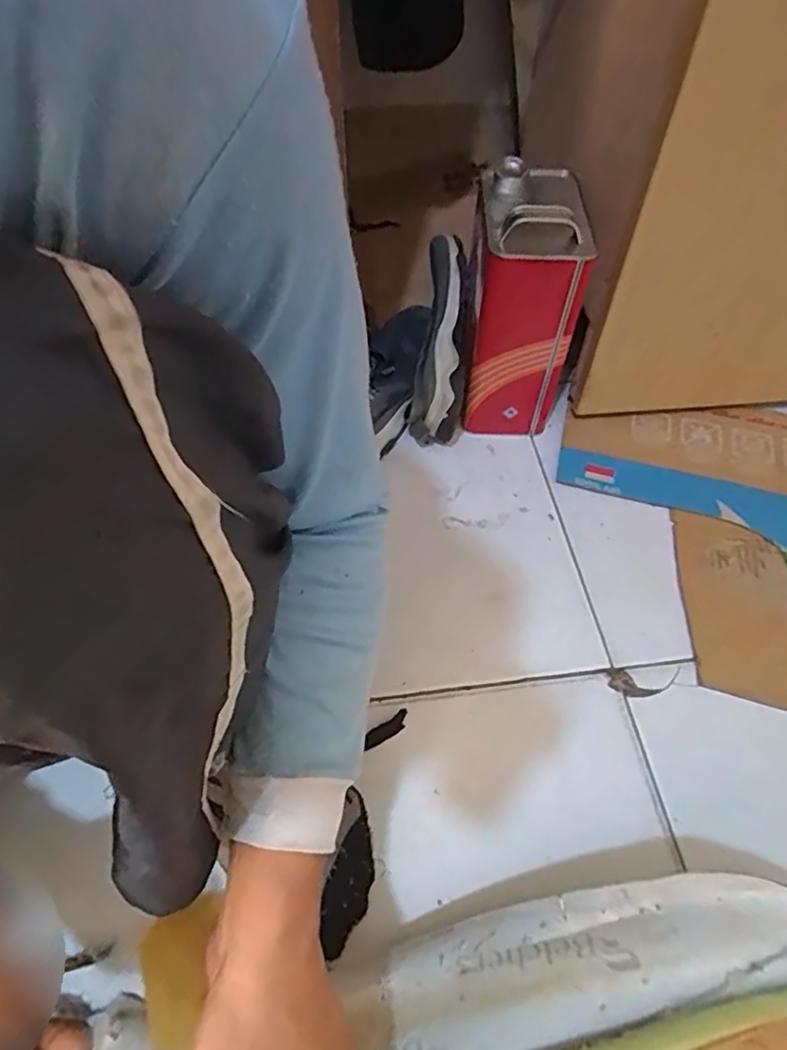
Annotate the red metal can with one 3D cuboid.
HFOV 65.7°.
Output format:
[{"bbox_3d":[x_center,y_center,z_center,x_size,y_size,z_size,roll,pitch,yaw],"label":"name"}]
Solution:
[{"bbox_3d":[0.144,-0.251,0.695,0.104,0.256,0.179,5,57,2],"label":"red metal can"}]

